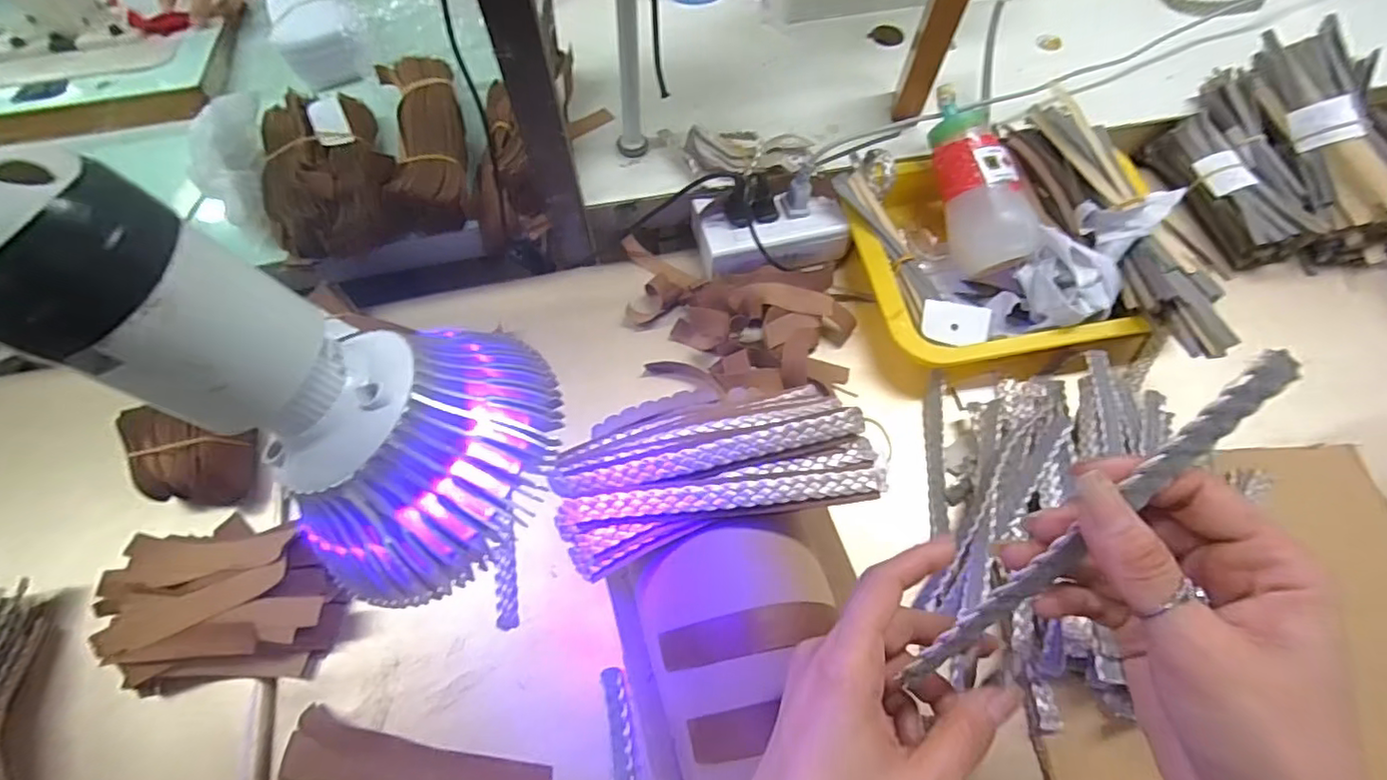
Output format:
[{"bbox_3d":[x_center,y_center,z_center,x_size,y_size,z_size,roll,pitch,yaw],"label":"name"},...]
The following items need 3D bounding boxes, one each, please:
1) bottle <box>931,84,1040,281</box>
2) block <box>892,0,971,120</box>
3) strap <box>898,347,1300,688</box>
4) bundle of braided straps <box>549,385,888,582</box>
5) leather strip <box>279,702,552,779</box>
[{"bbox_3d":[0.232,-0.174,0.504,0.057,0.049,0.158,-13,82,-4],"label":"bottle"},{"bbox_3d":[0.195,-0.288,0.485,0.029,0.190,0.017,12,64,6],"label":"block"},{"bbox_3d":[0.141,0.052,0.222,0.012,0.011,0.172,46,104,18],"label":"strap"},{"bbox_3d":[0.010,0.035,0.333,0.173,0.039,0.085,-13,64,-6],"label":"bundle of braided straps"},{"bbox_3d":[-0.168,0.229,0.373,0.164,0.005,0.037,7,64,4],"label":"leather strip"}]

